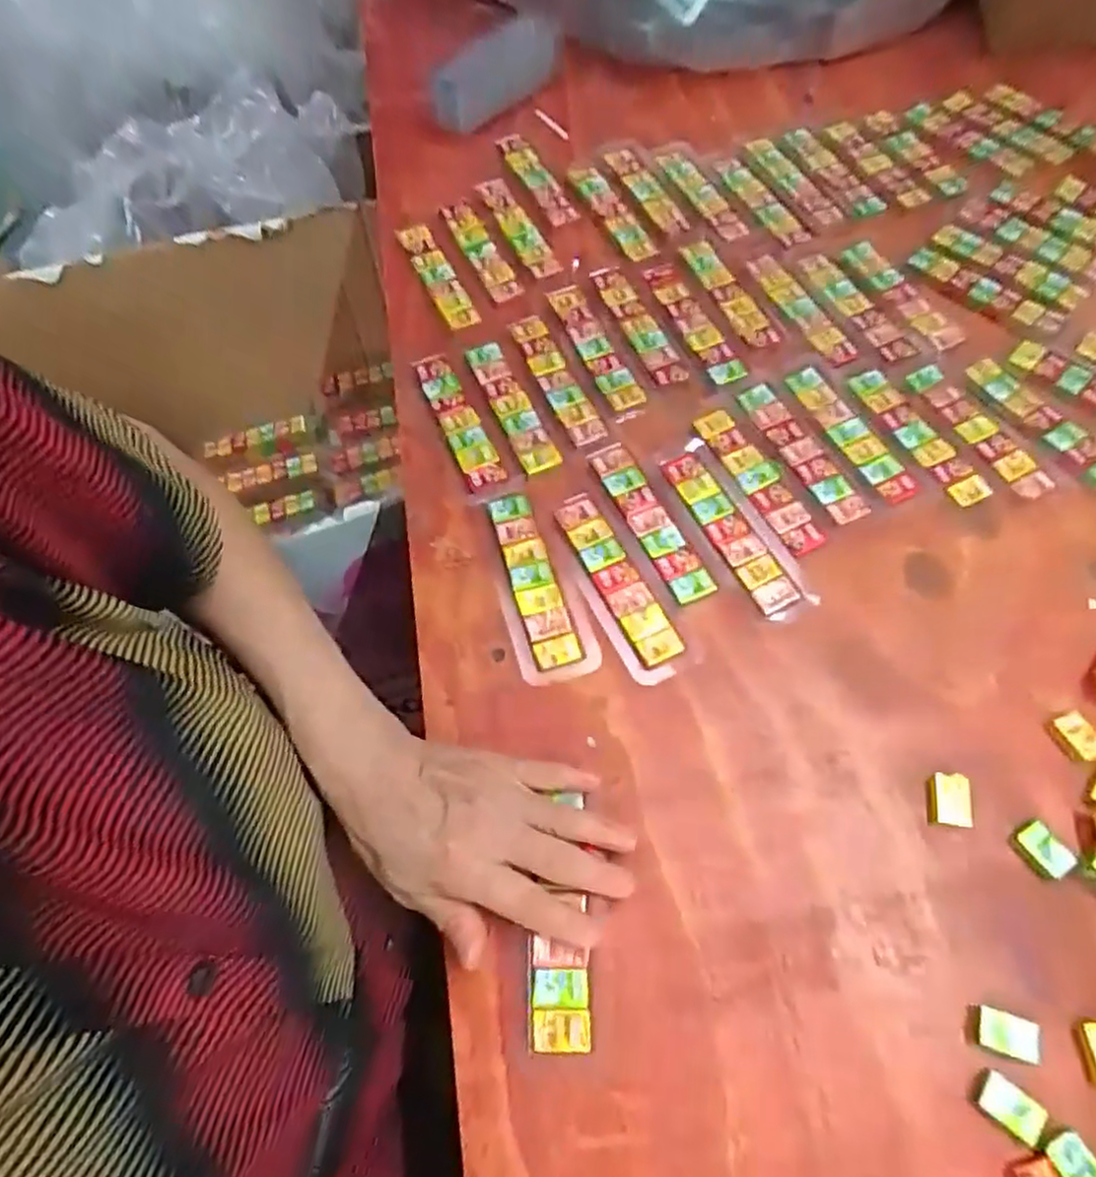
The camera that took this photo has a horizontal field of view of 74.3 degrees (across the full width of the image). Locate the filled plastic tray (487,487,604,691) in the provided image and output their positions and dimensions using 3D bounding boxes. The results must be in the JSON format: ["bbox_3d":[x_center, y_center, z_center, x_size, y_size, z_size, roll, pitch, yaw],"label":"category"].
[{"bbox_3d":[-0.008,-0.003,0.434,0.044,0.005,0.127,-16,64,-6],"label":"filled plastic tray"}]

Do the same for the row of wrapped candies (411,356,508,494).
[{"bbox_3d":[-0.062,-0.117,0.490,0.025,0.005,0.122,-22,65,-9],"label":"row of wrapped candies"}]

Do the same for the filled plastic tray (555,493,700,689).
[{"bbox_3d":[0.040,-0.002,0.434,0.036,0.004,0.127,-27,65,-11],"label":"filled plastic tray"}]

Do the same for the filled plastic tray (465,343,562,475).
[{"bbox_3d":[-0.025,-0.125,0.494,0.024,0.004,0.116,-21,64,-9],"label":"filled plastic tray"}]

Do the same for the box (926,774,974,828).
[{"bbox_3d":[0.209,0.110,0.374,0.021,0.008,0.027,8,64,6],"label":"box"}]

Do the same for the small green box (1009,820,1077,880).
[{"bbox_3d":[0.248,0.132,0.363,0.020,0.005,0.026,-31,66,-13],"label":"small green box"}]

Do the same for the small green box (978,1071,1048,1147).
[{"bbox_3d":[0.202,0.226,0.314,0.025,0.004,0.016,37,70,18],"label":"small green box"}]

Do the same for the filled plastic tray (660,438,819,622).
[{"bbox_3d":[0.116,-0.038,0.447,0.034,0.006,0.129,-25,65,-11],"label":"filled plastic tray"}]

